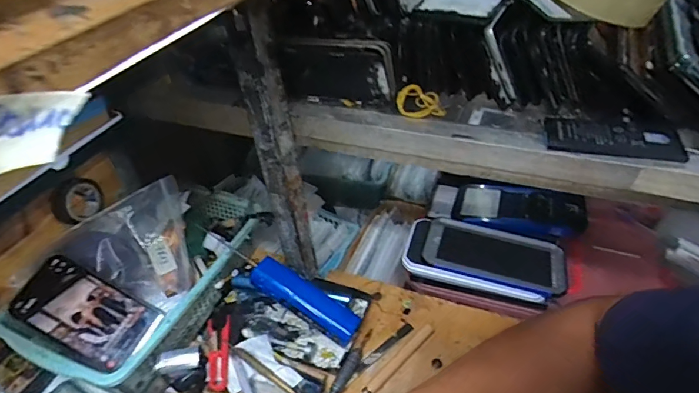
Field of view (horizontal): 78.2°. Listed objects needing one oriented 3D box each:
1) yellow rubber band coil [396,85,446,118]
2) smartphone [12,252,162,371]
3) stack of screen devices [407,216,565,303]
[{"bbox_3d":[0.069,-0.092,0.415,0.046,0.021,0.029,4,42,10],"label":"yellow rubber band coil"},{"bbox_3d":[-0.276,0.123,0.453,0.133,0.006,0.072,32,69,-5],"label":"smartphone"},{"bbox_3d":[0.174,0.080,0.568,0.195,0.021,0.099,13,44,19],"label":"stack of screen devices"}]

